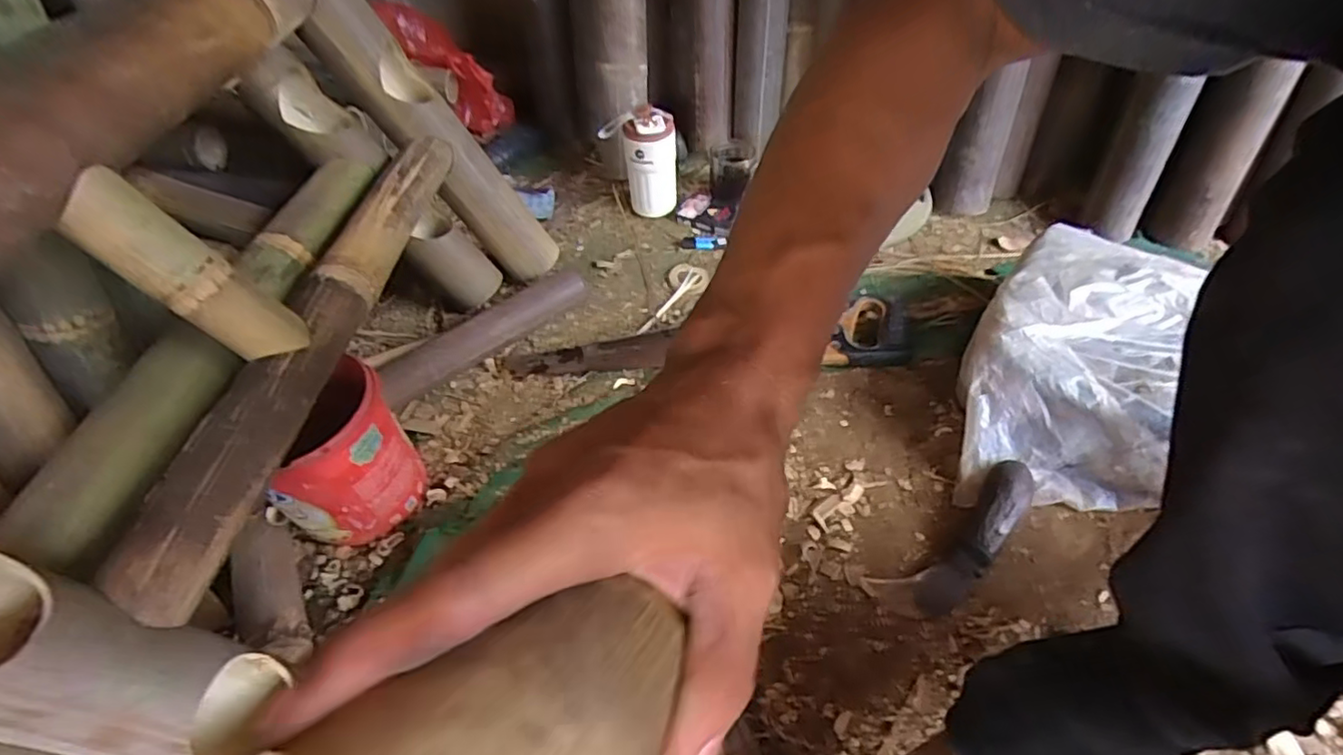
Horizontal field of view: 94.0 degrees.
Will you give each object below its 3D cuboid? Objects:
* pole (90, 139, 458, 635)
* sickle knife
[{"bbox_3d":[-0.313,-0.062,0.566,0.053,0.044,0.544,4,49,6],"label":"pole"},{"bbox_3d":[0.292,0.161,0.620,0.211,0.038,0.071,-29,53,-21],"label":"sickle knife"}]

